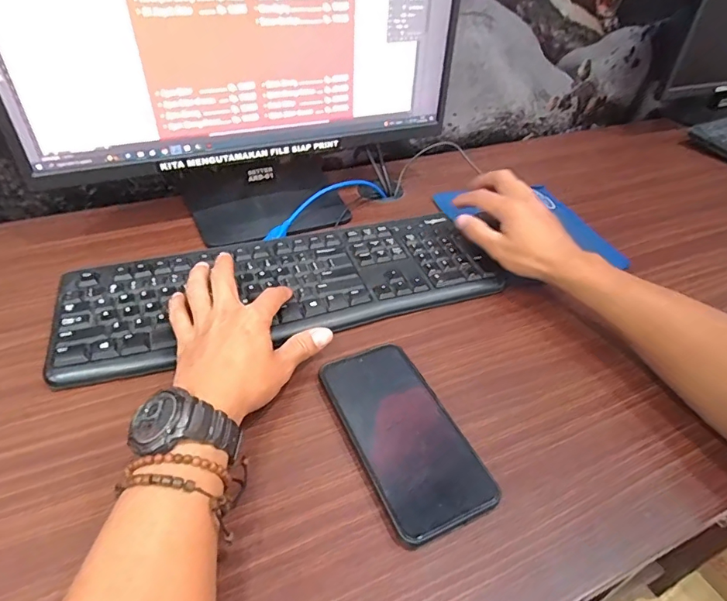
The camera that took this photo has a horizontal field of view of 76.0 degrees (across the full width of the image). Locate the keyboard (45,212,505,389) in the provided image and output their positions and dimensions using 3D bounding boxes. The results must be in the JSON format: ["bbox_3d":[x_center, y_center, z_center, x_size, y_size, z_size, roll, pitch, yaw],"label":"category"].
[{"bbox_3d":[-0.076,-0.020,0.485,0.432,0.018,0.150,-11,43,-16],"label":"keyboard"}]

